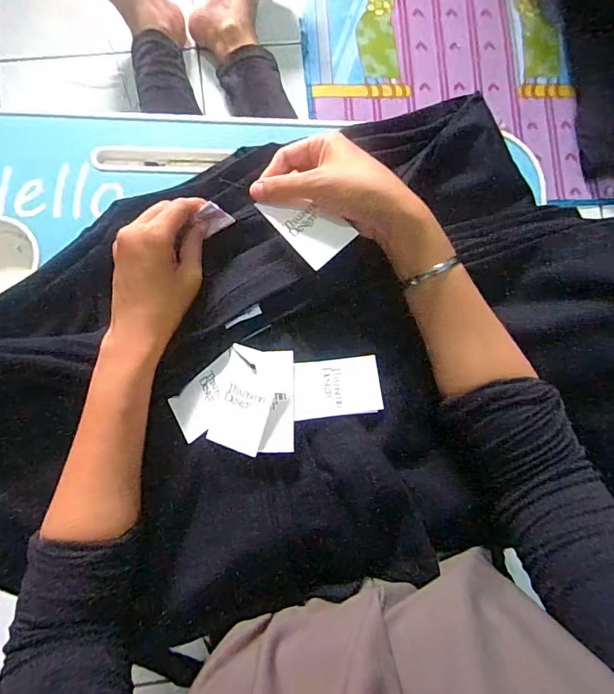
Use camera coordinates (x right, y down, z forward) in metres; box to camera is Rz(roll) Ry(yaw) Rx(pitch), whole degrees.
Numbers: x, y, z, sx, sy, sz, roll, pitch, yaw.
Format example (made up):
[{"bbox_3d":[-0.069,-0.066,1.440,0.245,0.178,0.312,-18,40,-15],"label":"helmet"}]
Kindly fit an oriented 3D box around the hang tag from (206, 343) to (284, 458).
[{"bbox_3d":[-0.050,0.041,0.356,0.044,0.012,0.078,16,86,0],"label":"hang tag"}]

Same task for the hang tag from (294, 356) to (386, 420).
[{"bbox_3d":[0.025,0.033,0.366,0.071,0.004,0.046,-5,83,-7],"label":"hang tag"}]

